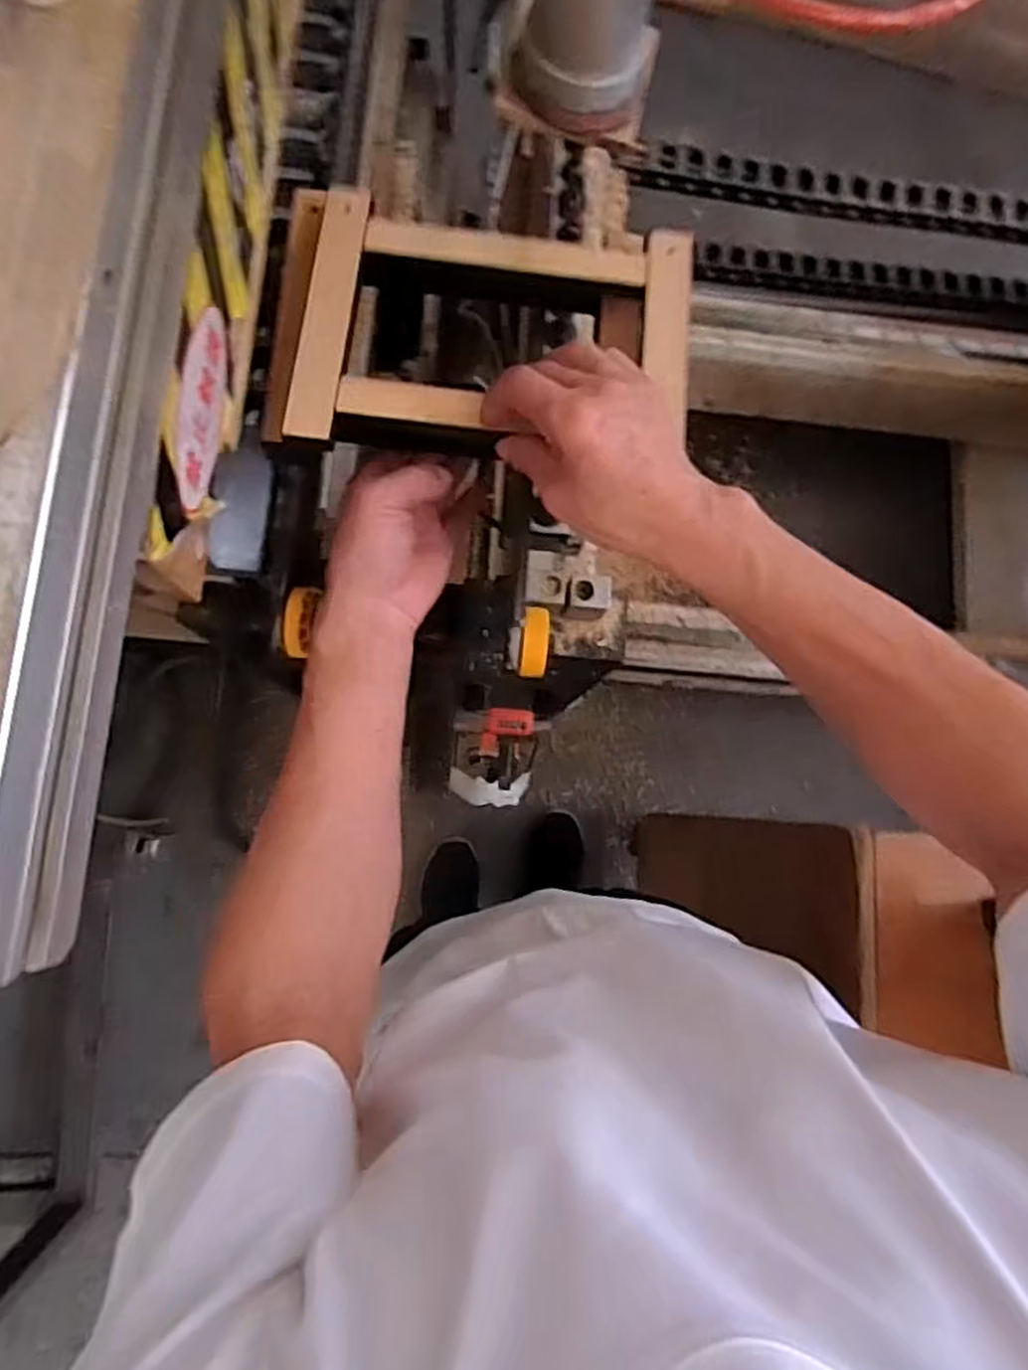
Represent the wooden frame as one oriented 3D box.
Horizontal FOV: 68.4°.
[{"bbox_3d":[-0.015,-0.220,0.480,0.249,0.043,0.183,5,82,-4],"label":"wooden frame"}]

